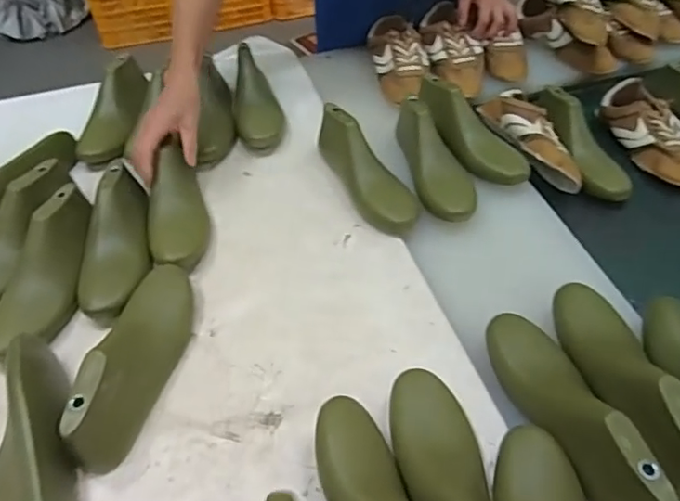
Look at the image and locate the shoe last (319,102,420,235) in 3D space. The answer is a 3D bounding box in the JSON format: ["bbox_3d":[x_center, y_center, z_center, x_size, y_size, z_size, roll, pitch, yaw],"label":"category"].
[{"bbox_3d":[0.038,-0.129,0.820,0.086,0.095,0.225,-16,49,-10],"label":"shoe last"}]

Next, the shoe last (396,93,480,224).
[{"bbox_3d":[0.140,-0.146,0.837,0.072,0.078,0.229,-9,49,-4],"label":"shoe last"}]

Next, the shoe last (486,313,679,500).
[{"bbox_3d":[0.224,0.149,0.549,0.072,0.073,0.248,-16,49,-10],"label":"shoe last"}]

